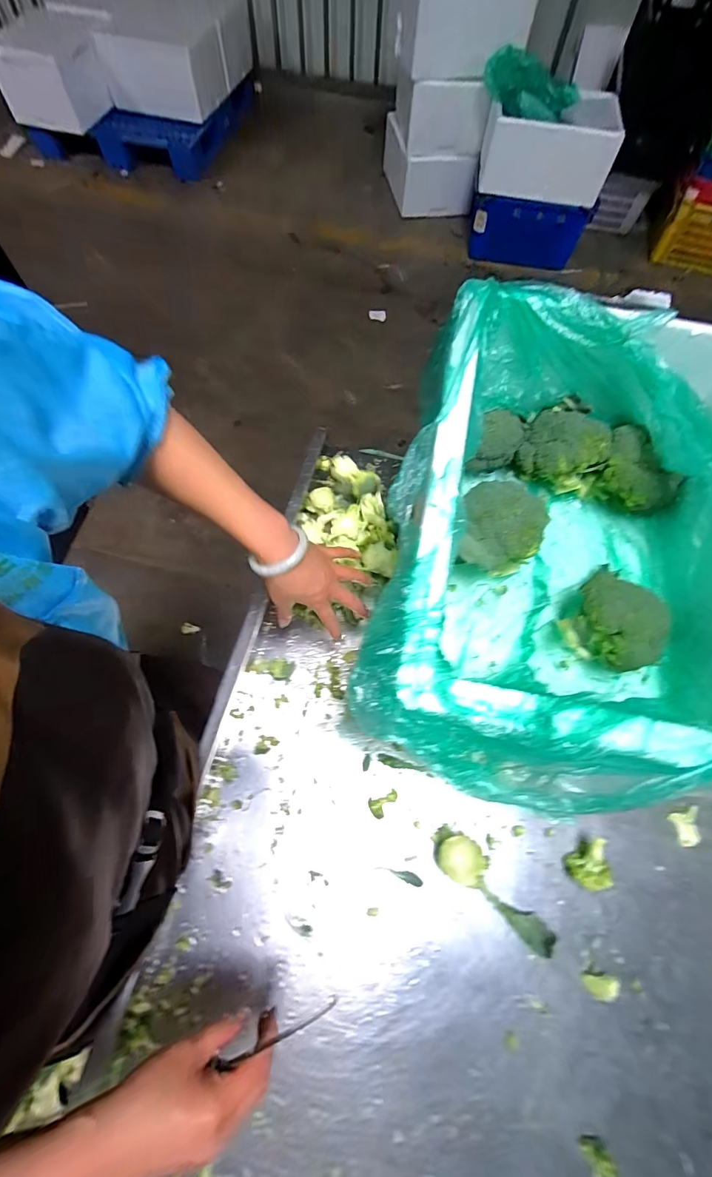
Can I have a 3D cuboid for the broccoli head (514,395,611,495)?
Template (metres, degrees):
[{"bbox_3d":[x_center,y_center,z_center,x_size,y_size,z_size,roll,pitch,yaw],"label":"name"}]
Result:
[{"bbox_3d":[0.318,-0.211,0.654,0.122,0.092,0.099,30,68,11],"label":"broccoli head"}]

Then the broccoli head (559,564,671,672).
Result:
[{"bbox_3d":[0.345,0.049,0.557,0.114,0.086,0.098,38,70,14],"label":"broccoli head"}]

